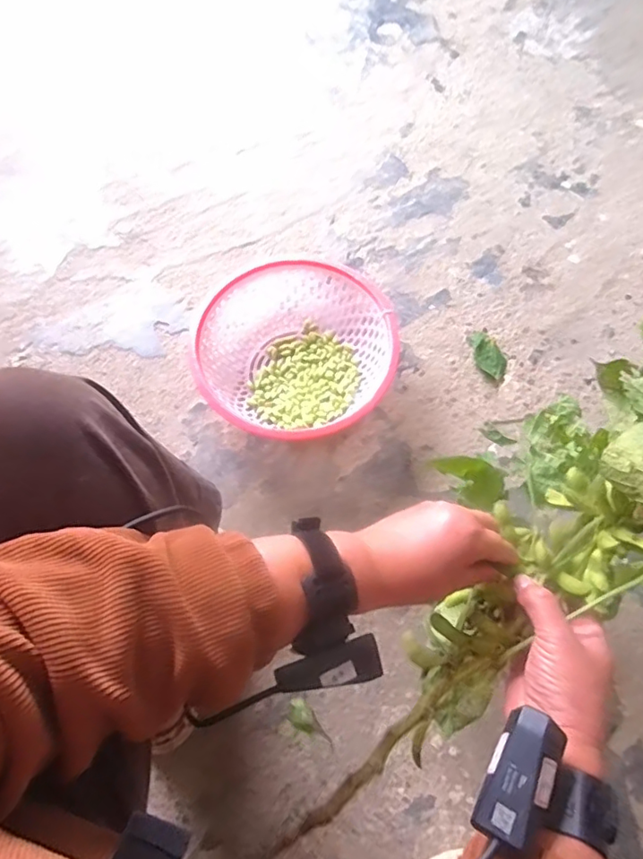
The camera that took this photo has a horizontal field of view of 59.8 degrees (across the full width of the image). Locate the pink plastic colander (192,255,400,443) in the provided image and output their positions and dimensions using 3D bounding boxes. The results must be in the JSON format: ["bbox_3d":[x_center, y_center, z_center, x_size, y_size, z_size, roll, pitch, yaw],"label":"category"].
[{"bbox_3d":[-0.035,-0.104,0.803,0.261,0.109,0.266,0,67,0],"label":"pink plastic colander"}]

